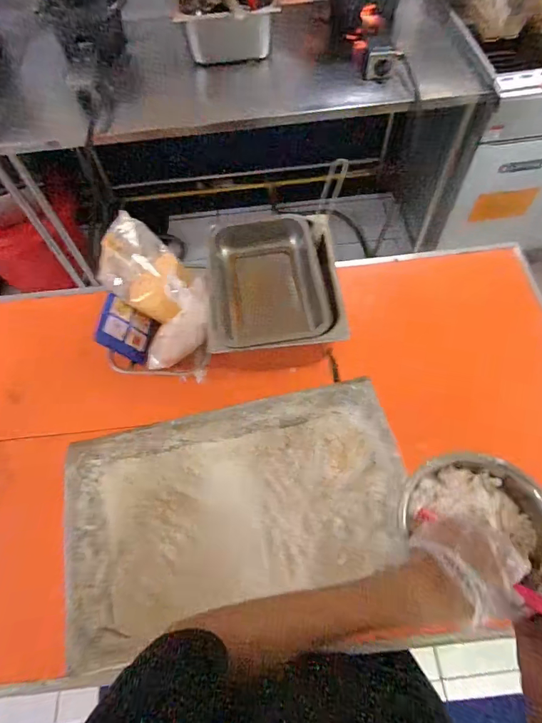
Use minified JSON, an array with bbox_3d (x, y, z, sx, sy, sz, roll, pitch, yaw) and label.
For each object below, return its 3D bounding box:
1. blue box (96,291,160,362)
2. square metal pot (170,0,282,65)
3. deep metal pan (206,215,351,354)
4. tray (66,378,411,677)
[{"bbox_3d":[-0.303,-0.068,0.871,0.021,0.134,0.110,-12,57,33],"label":"blue box"},{"bbox_3d":[-0.157,-1.220,1.405,0.320,0.177,0.500,-7,62,-1],"label":"square metal pot"},{"bbox_3d":[0.004,-0.177,0.871,0.255,0.094,0.347,-5,62,0],"label":"deep metal pan"},{"bbox_3d":[-0.051,0.235,0.693,0.521,0.170,0.287,-15,62,-5],"label":"tray"}]

